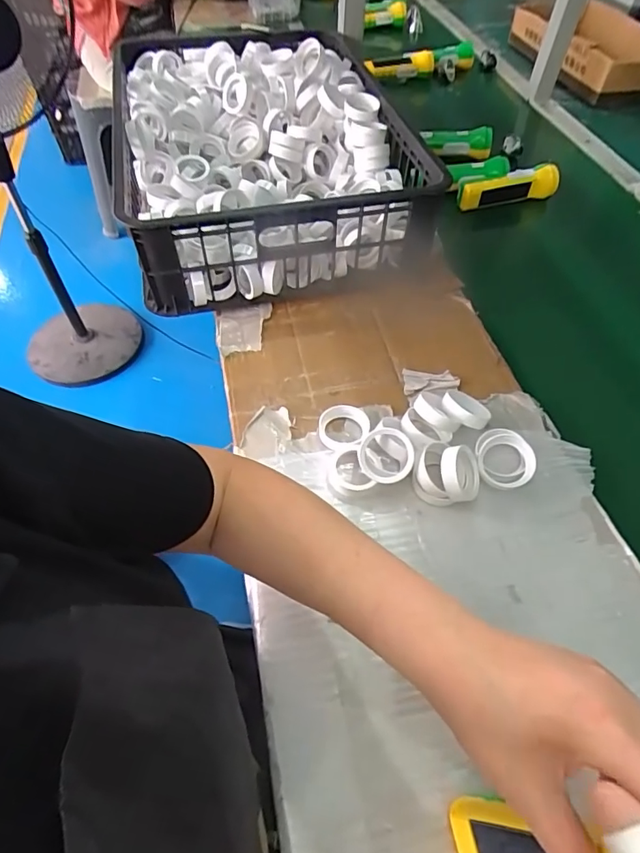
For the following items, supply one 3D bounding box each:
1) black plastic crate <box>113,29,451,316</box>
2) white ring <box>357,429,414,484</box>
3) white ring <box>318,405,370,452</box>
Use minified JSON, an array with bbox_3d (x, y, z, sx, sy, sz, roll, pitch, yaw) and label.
[{"bbox_3d":[-0.098,-0.428,0.755,0.387,0.153,0.574,-11,54,-10],"label":"black plastic crate"},{"bbox_3d":[0.064,0.028,0.467,0.051,0.012,0.052,35,96,10],"label":"white ring"},{"bbox_3d":[0.025,0.002,0.523,0.054,0.017,0.057,1,53,-1],"label":"white ring"}]

